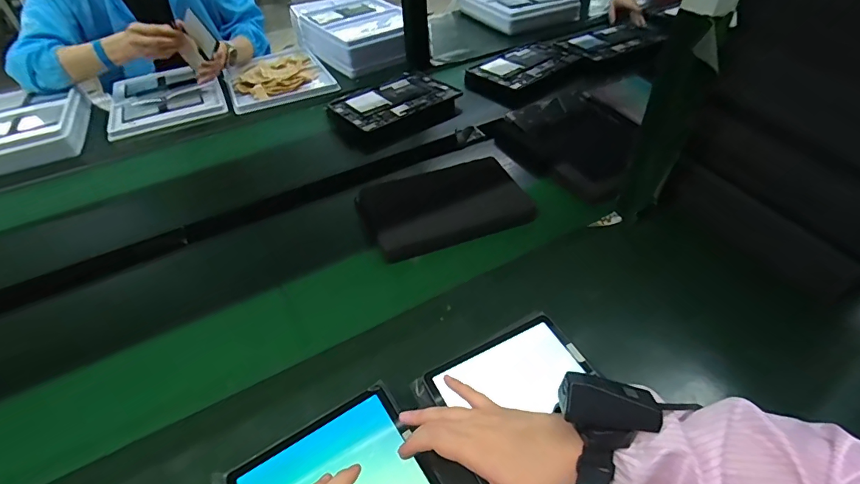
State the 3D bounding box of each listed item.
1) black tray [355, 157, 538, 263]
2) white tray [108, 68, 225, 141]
[{"bbox_3d":[0.022,-0.058,0.703,0.249,0.027,0.155,-17,45,-14],"label":"black tray"},{"bbox_3d":[-0.634,-0.350,1.075,0.243,0.021,0.311,-20,46,-16],"label":"white tray"}]

